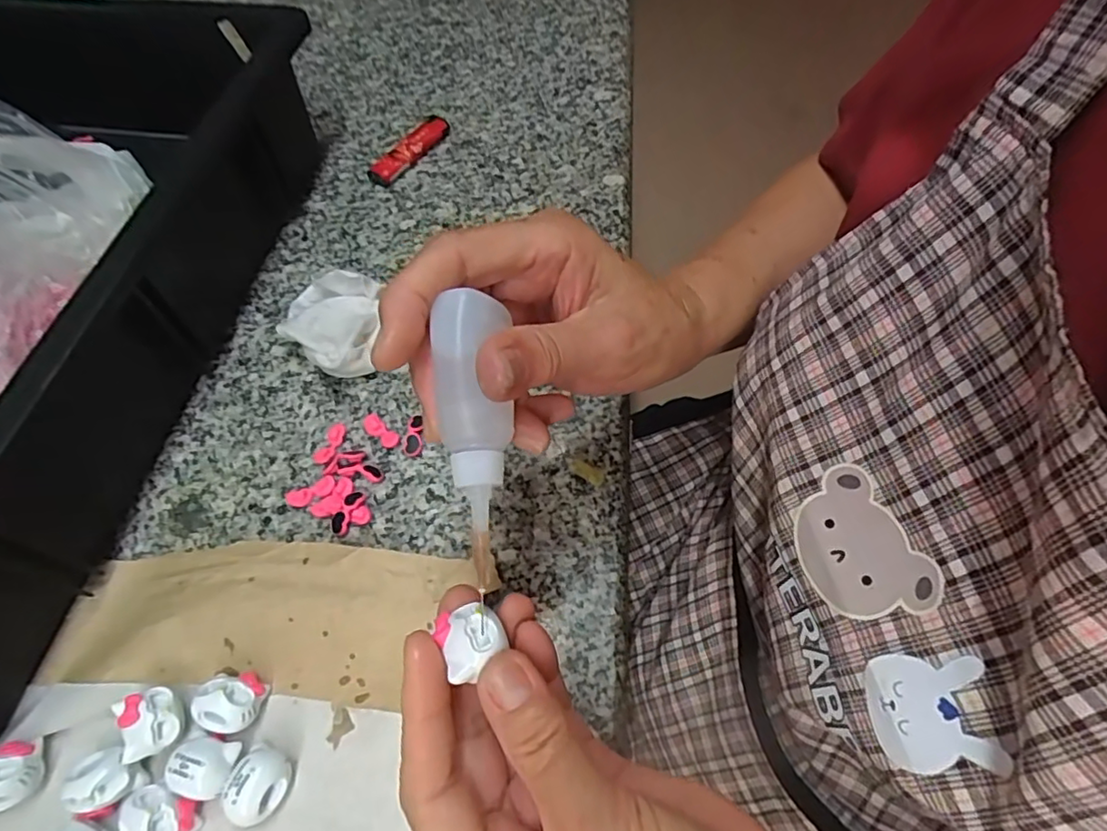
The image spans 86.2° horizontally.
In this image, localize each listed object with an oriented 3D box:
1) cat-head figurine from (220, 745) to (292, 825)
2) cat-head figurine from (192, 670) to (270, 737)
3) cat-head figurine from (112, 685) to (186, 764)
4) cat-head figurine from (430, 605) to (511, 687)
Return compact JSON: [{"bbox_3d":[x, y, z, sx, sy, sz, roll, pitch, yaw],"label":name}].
[{"bbox_3d":[-0.116,0.146,0.234,0.021,0.019,0.024,17,61,11],"label":"cat-head figurine"},{"bbox_3d":[-0.135,0.120,0.247,0.023,0.016,0.023,-1,59,1],"label":"cat-head figurine"},{"bbox_3d":[-0.164,0.126,0.243,0.021,0.016,0.024,-22,61,-11],"label":"cat-head figurine"},{"bbox_3d":[-0.026,0.071,0.189,0.020,0.011,0.023,-23,62,-12],"label":"cat-head figurine"}]

